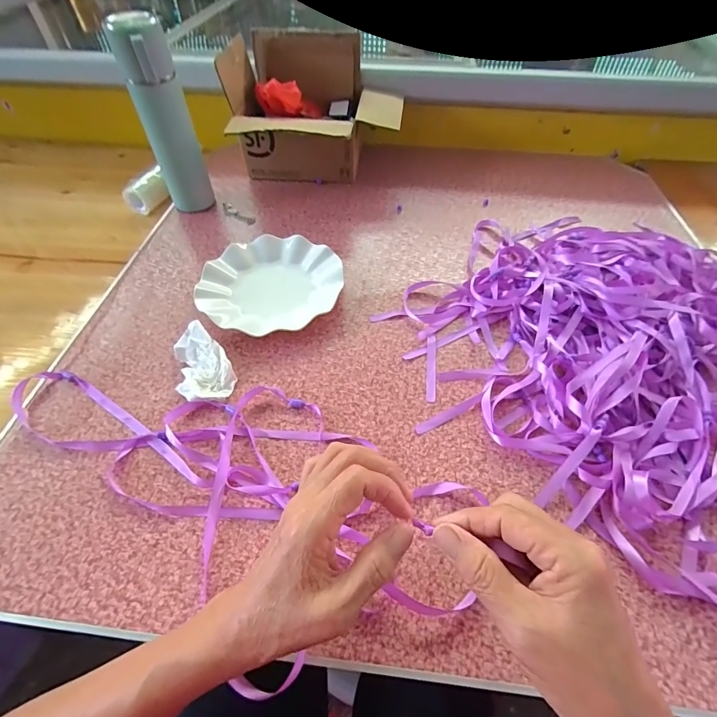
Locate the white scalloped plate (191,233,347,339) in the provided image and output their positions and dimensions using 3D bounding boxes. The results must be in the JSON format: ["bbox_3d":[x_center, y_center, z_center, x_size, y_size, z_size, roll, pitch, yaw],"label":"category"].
[{"bbox_3d":[-0.115,-0.097,0.512,0.182,0.027,0.165,-14,54,-11],"label":"white scalloped plate"}]

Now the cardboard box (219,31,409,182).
[{"bbox_3d":[-0.071,-0.418,0.667,0.271,0.185,0.211,-1,53,-1],"label":"cardboard box"}]

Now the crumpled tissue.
[{"bbox_3d":[-0.178,0.006,0.432,0.058,0.028,0.092,-24,56,-17],"label":"crumpled tissue"}]

